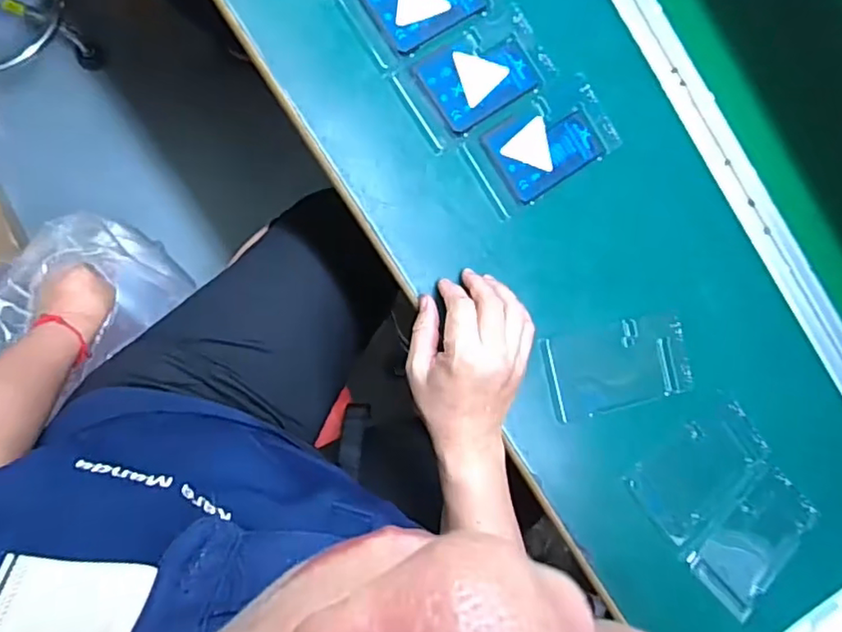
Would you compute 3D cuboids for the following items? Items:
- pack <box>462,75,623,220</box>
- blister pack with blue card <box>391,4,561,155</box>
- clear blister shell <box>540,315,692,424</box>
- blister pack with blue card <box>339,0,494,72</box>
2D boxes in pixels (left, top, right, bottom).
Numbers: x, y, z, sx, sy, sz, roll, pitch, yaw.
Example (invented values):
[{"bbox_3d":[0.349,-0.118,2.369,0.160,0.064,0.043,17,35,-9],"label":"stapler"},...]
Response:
[{"bbox_3d":[0.103,-0.143,0.505,0.125,0.004,0.070,-33,95,-14],"label":"pack"},{"bbox_3d":[0.047,-0.196,0.495,0.126,0.004,0.072,-34,95,-14],"label":"blister pack with blue card"},{"bbox_3d":[0.168,0.043,0.520,0.129,0.012,0.071,-13,90,-15],"label":"clear blister shell"},{"bbox_3d":[0.003,-0.257,0.488,0.122,0.006,0.071,-34,95,-14],"label":"blister pack with blue card"}]

